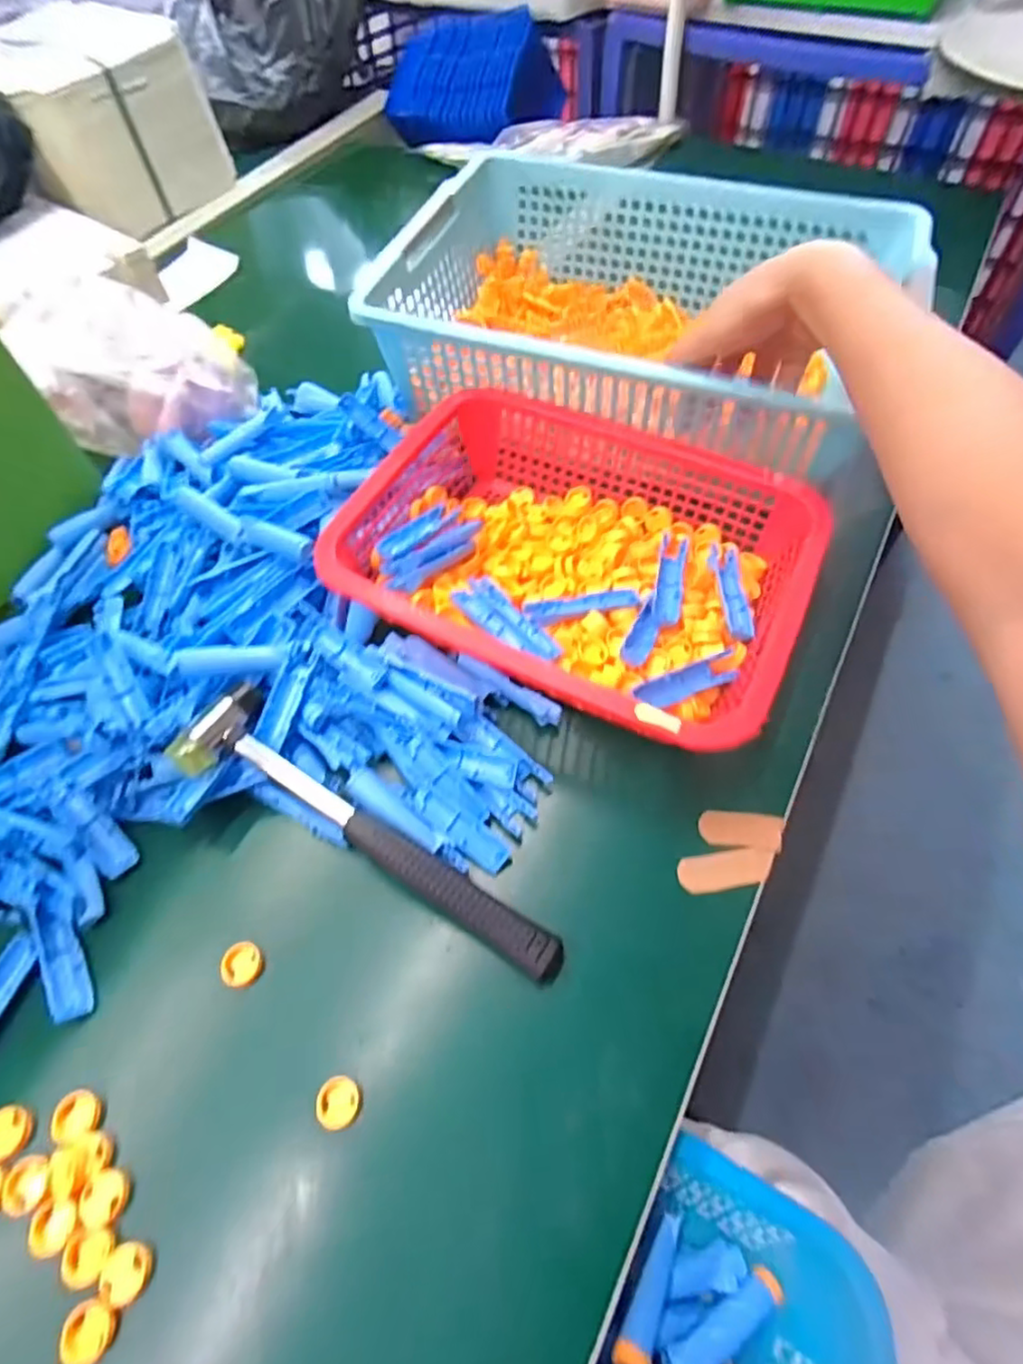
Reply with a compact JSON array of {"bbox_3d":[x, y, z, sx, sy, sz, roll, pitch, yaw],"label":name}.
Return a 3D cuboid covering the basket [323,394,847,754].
[{"bbox_3d":[0.045,-0.083,0.435,0.278,0.068,0.213,23,64,16],"label":"basket"}]

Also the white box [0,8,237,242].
[{"bbox_3d":[-0.502,-0.699,0.812,0.210,0.144,0.250,-35,63,-16],"label":"white box"}]

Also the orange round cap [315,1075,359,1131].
[{"bbox_3d":[-0.084,0.204,0.318,0.019,0.006,0.021,-11,59,-3],"label":"orange round cap"}]

